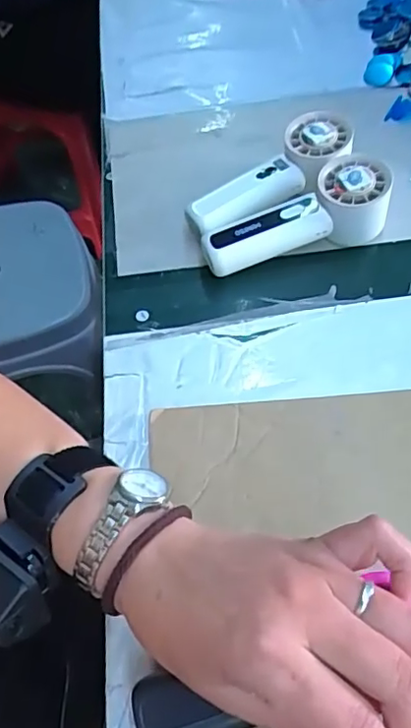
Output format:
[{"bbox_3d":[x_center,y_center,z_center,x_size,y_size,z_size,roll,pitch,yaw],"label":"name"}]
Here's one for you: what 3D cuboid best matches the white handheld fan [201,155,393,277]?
[{"bbox_3d":[0.070,-0.121,0.473,0.148,0.057,0.047,-14,57,-5],"label":"white handheld fan"}]

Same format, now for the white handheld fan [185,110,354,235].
[{"bbox_3d":[0.054,-0.156,0.497,0.149,0.056,0.053,-28,60,-14],"label":"white handheld fan"}]

